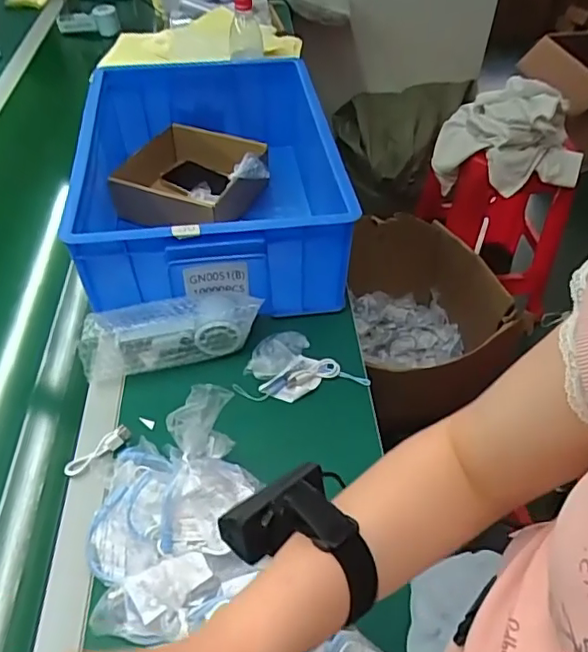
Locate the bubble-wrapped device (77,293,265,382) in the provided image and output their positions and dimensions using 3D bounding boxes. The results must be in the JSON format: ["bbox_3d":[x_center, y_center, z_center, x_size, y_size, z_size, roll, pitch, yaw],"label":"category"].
[{"bbox_3d":[-0.152,0.002,0.701,0.213,0.064,0.074,-11,47,-10],"label":"bubble-wrapped device"}]

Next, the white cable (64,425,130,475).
[{"bbox_3d":[-0.215,0.136,0.619,0.077,0.012,0.020,-35,56,-29],"label":"white cable"}]

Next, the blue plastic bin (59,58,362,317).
[{"bbox_3d":[-0.120,-0.220,0.846,0.348,0.165,0.460,-7,47,-7],"label":"blue plastic bin"}]

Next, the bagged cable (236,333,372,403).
[{"bbox_3d":[0.001,0.045,0.705,0.151,0.025,0.091,-13,48,-12],"label":"bagged cable"}]

